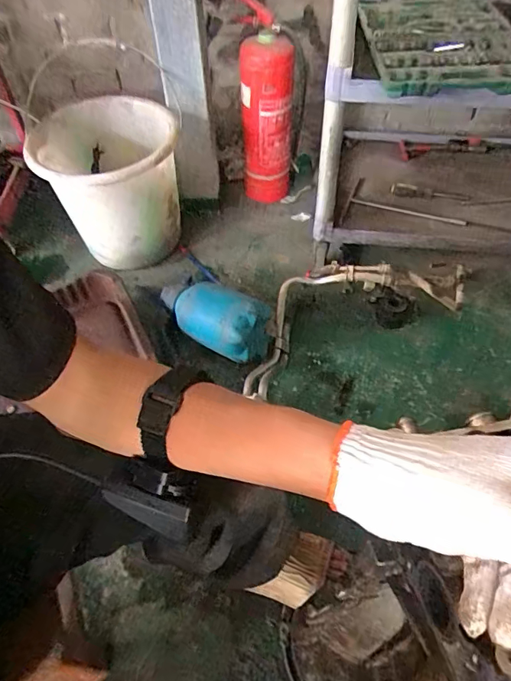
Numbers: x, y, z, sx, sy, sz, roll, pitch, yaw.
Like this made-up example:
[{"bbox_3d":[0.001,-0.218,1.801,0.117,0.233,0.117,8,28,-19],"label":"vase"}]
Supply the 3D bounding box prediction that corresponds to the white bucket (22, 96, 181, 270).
[{"bbox_3d":[-0.322,-0.348,1.097,0.306,0.298,0.305,-7,52,-3],"label":"white bucket"}]

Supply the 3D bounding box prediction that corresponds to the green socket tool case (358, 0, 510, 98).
[{"bbox_3d":[0.342,-0.553,0.851,0.275,0.042,0.359,-1,52,1],"label":"green socket tool case"}]

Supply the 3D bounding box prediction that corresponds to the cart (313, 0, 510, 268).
[{"bbox_3d":[0.488,-0.541,0.872,0.752,0.722,0.466,1,52,3],"label":"cart"}]

